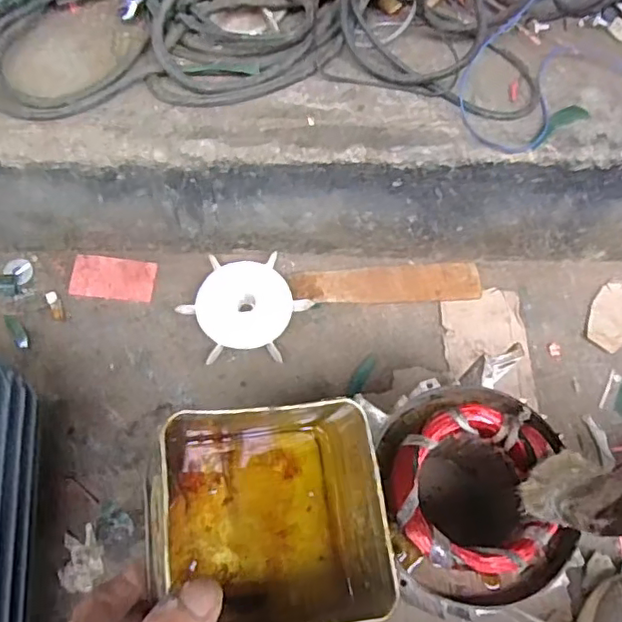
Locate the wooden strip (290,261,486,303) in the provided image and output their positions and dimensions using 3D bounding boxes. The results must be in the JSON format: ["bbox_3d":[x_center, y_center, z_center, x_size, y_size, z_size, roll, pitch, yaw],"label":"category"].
[{"bbox_3d":[0.084,-0.031,0.648,0.210,0.004,0.046,-2,65,-3],"label":"wooden strip"}]

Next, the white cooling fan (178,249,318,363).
[{"bbox_3d":[-0.070,-0.005,0.612,0.129,0.022,0.115,-5,66,-4],"label":"white cooling fan"}]

